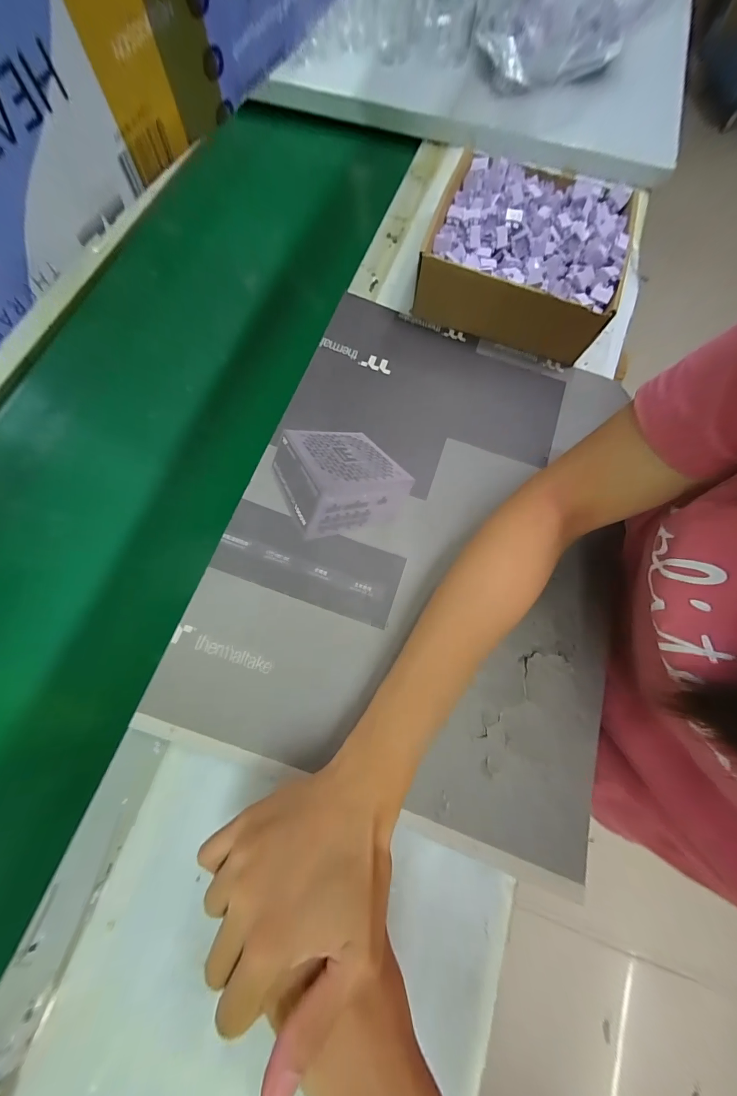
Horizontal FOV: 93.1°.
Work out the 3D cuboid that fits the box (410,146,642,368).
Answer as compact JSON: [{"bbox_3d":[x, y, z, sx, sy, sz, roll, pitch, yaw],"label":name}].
[{"bbox_3d":[0.174,-0.338,0.399,0.204,0.069,0.202,17,73,4],"label":"box"}]

